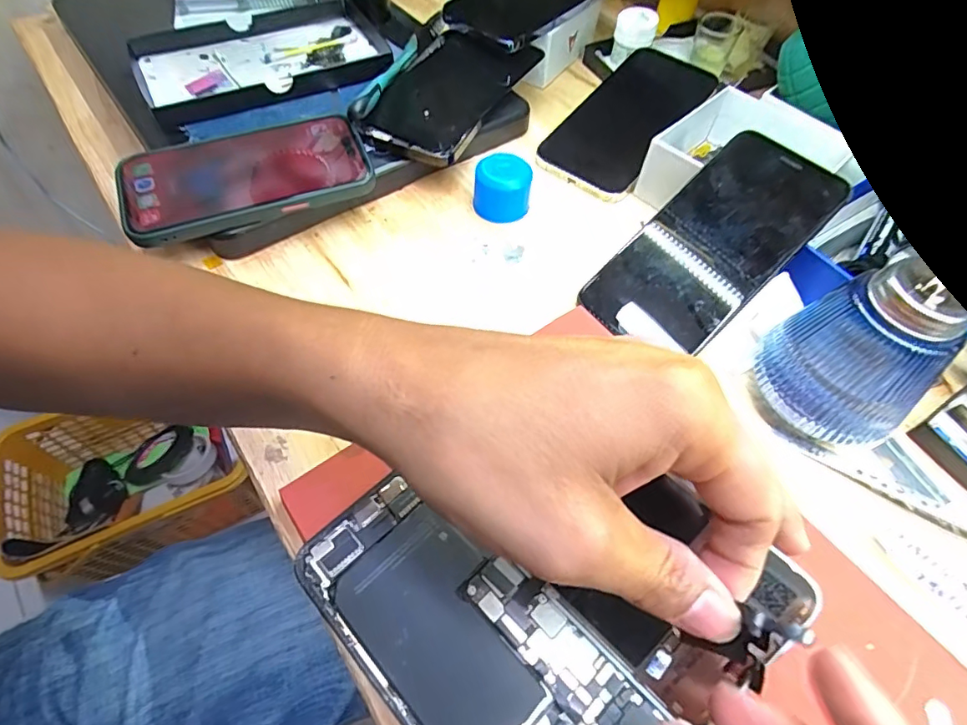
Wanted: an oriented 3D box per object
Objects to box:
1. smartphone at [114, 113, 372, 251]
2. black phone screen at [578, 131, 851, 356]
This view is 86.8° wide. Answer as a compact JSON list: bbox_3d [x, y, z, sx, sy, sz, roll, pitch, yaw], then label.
[{"bbox_3d":[-0.149,-0.117,0.320,0.147,0.019,0.071,-21,74,-14],"label":"smartphone"},{"bbox_3d":[0.133,-0.068,0.301,0.148,0.005,0.074,-45,69,0],"label":"black phone screen"}]

